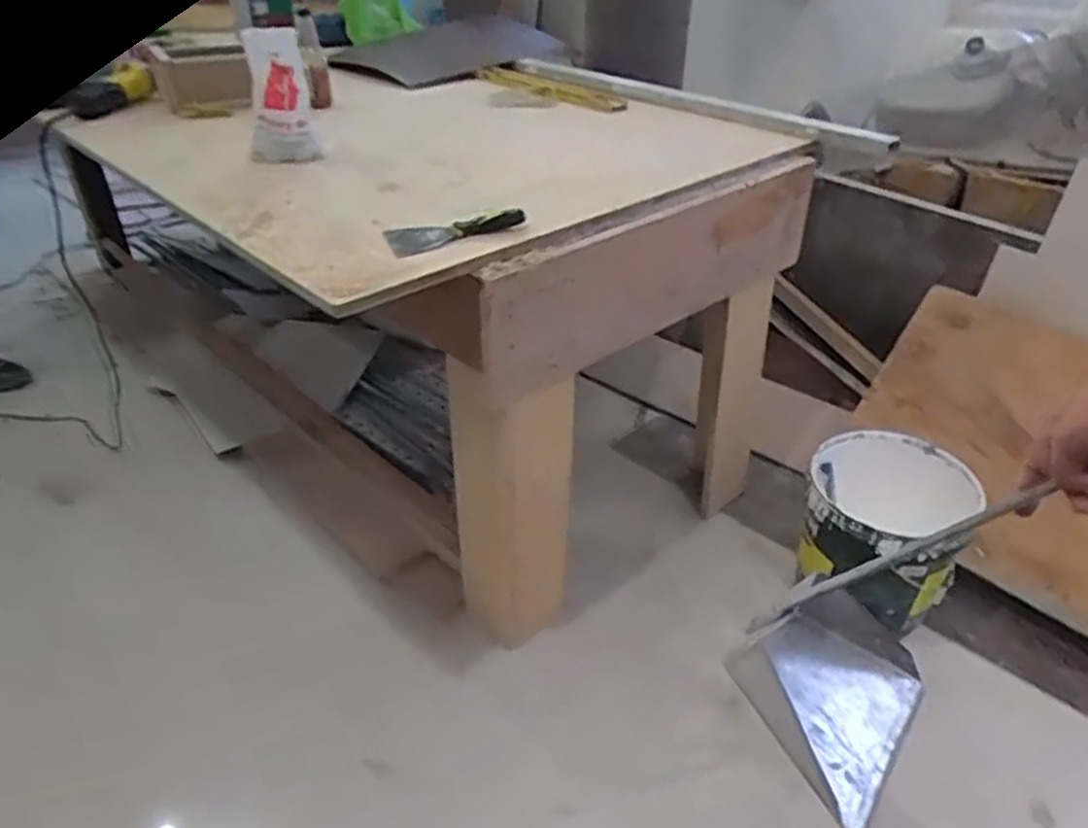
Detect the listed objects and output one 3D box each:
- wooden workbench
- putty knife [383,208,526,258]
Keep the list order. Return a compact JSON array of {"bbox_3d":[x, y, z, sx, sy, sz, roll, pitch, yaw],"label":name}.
[{"bbox_3d":[-0.157,-0.192,1.680,1.034,0.804,0.955,-25,42,-34],"label":"wooden workbench"},{"bbox_3d":[-0.125,-0.263,1.101,0.196,0.020,0.070,-14,37,-22],"label":"putty knife"}]

